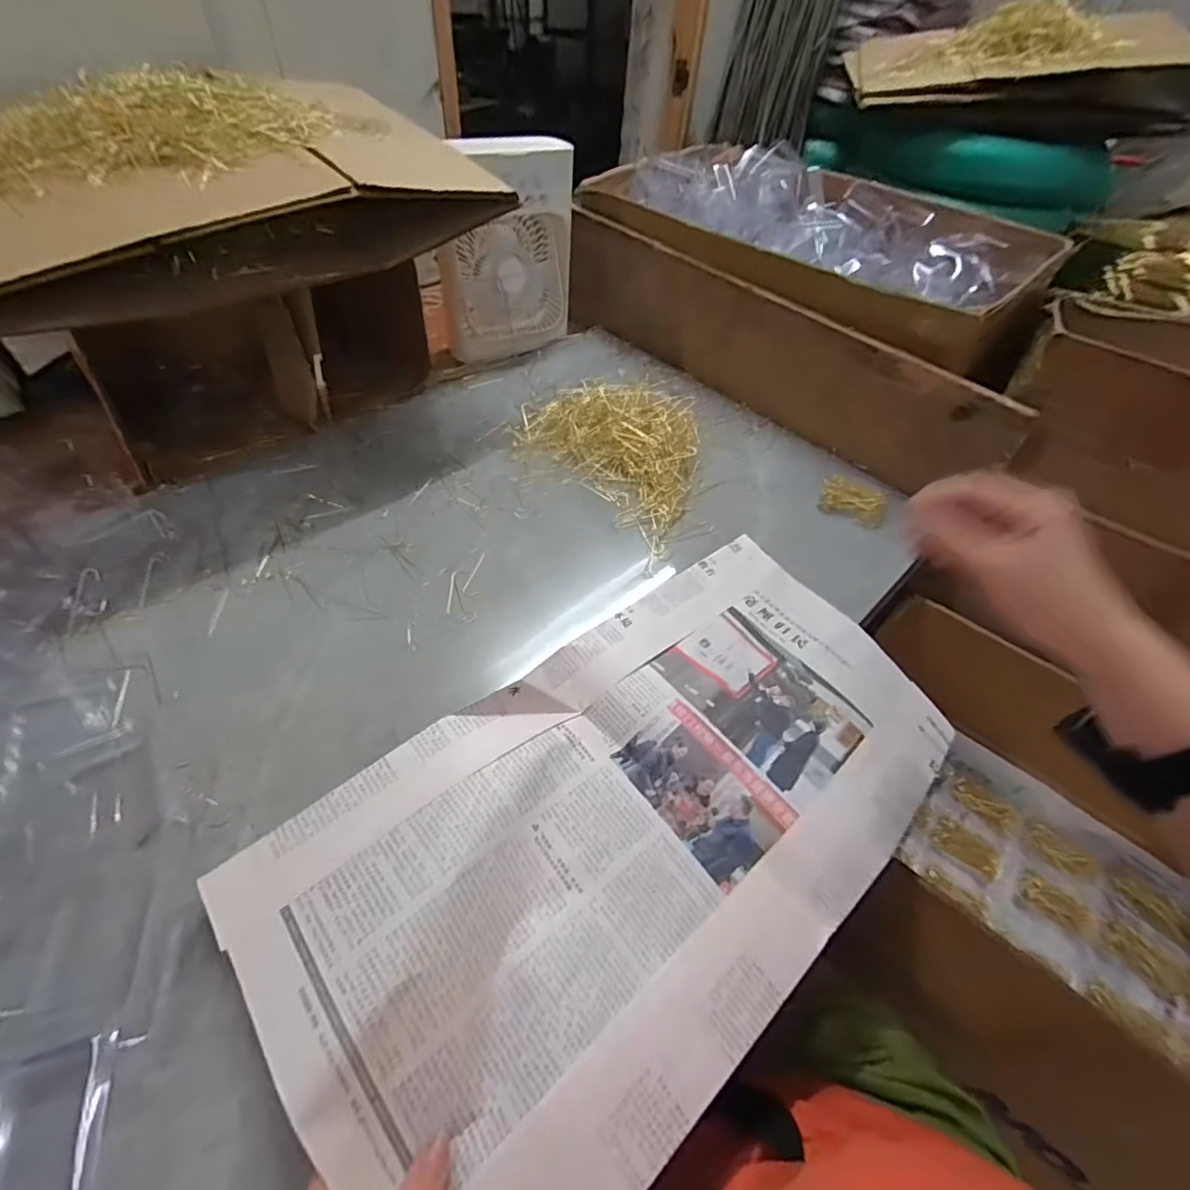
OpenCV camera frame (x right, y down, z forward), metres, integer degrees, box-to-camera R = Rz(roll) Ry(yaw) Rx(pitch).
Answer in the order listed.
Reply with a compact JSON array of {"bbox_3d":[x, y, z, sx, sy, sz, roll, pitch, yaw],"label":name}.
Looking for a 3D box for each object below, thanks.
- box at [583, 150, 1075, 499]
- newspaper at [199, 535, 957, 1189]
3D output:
[{"bbox_3d":[0.345,-0.447,0.808,0.400,0.216,0.663,-32,60,-28],"label":"box"},{"bbox_3d":[0.053,0.140,0.407,0.525,0.056,0.270,-32,57,-28],"label":"newspaper"}]

